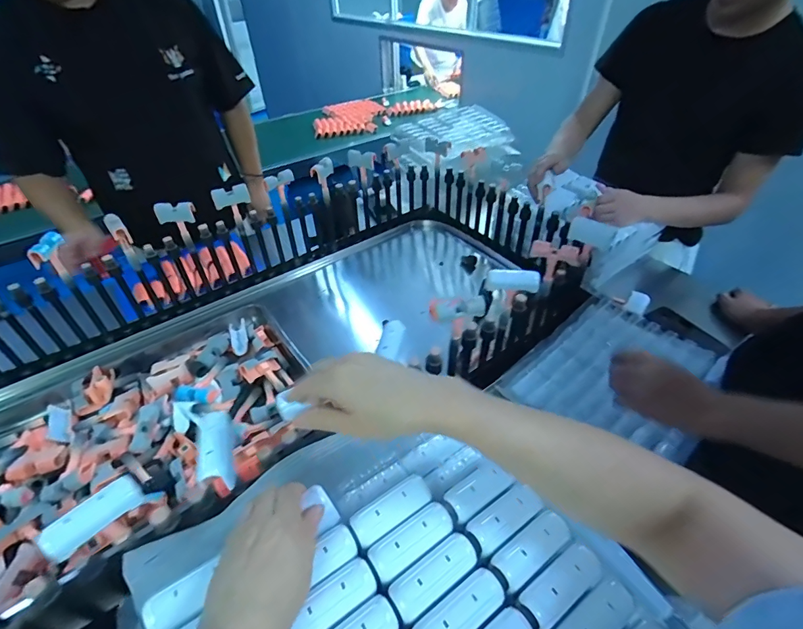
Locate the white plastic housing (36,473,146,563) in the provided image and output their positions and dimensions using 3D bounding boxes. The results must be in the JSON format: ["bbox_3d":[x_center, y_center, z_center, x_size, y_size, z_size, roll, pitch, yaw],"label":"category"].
[{"bbox_3d":[-0.283,0.185,0.375,0.078,0.032,0.019,-38,9,-33],"label":"white plastic housing"}]

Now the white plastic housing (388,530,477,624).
[{"bbox_3d":[0.027,0.209,0.328,0.076,0.010,0.027,-28,47,-23],"label":"white plastic housing"}]

